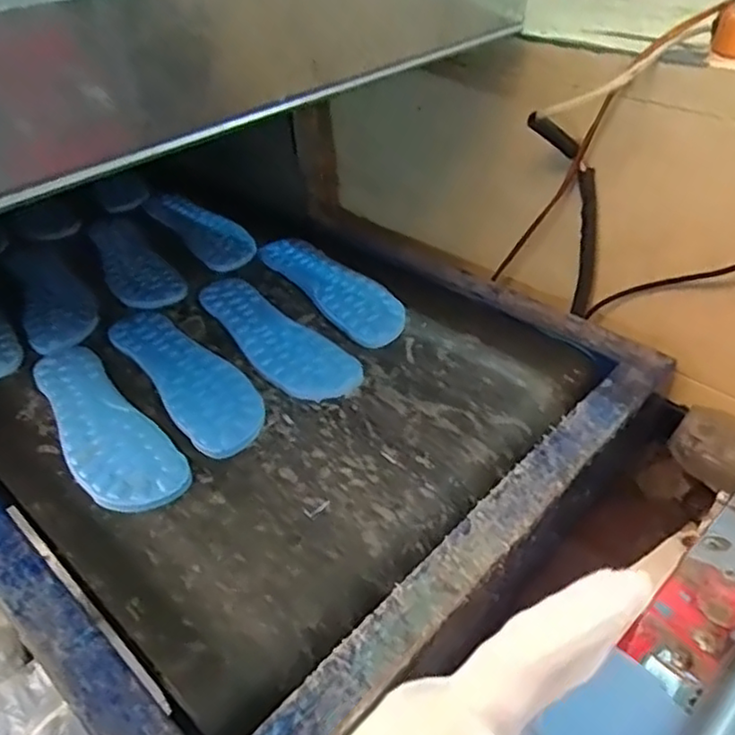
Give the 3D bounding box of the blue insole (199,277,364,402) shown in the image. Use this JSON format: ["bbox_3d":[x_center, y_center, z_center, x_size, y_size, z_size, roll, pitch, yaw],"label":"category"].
[{"bbox_3d":[-0.108,-0.038,0.735,0.079,0.017,0.256,-29,47,-27],"label":"blue insole"}]

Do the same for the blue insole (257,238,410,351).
[{"bbox_3d":[-0.042,-0.105,0.809,0.086,0.015,0.259,-26,45,-24],"label":"blue insole"}]

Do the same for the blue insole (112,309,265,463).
[{"bbox_3d":[-0.192,0.002,0.688,0.081,0.014,0.257,-29,47,-27],"label":"blue insole"}]

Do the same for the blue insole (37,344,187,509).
[{"bbox_3d":[-0.265,0.051,0.636,0.082,0.013,0.265,-31,47,-28],"label":"blue insole"}]

